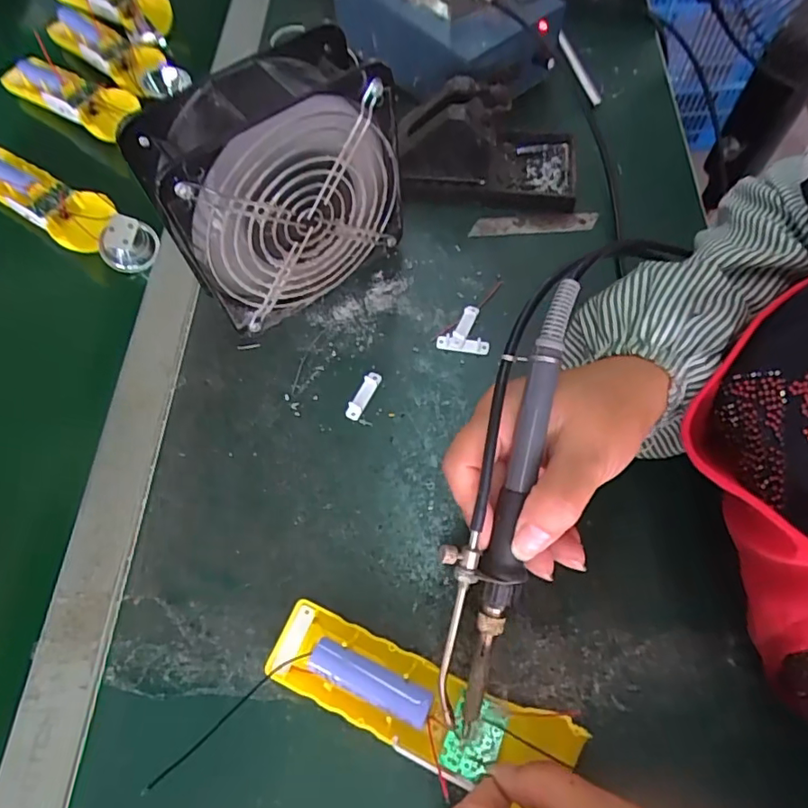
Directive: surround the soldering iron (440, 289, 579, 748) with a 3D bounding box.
[{"bbox_3d":[0.041,0.044,0.240,0.034,0.018,0.201,11,89,9],"label":"soldering iron"}]

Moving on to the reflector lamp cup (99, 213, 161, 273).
[{"bbox_3d":[-0.221,-0.127,0.434,0.044,0.034,0.026,-42,58,16],"label":"reflector lamp cup"}]

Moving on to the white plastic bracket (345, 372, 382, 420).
[{"bbox_3d":[-0.027,-0.006,0.373,0.010,0.006,0.038,23,67,14],"label":"white plastic bracket"}]

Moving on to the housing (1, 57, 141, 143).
[{"bbox_3d":[-0.317,-0.296,0.516,0.170,0.024,0.045,28,68,16],"label":"housing"}]

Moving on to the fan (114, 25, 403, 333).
[{"bbox_3d":[-0.077,-0.133,0.357,0.147,0.151,0.058,-36,67,-14],"label":"fan"}]

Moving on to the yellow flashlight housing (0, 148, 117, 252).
[{"bbox_3d":[-0.303,-0.174,0.459,0.163,0.028,0.048,33,70,18],"label":"yellow flashlight housing"}]

